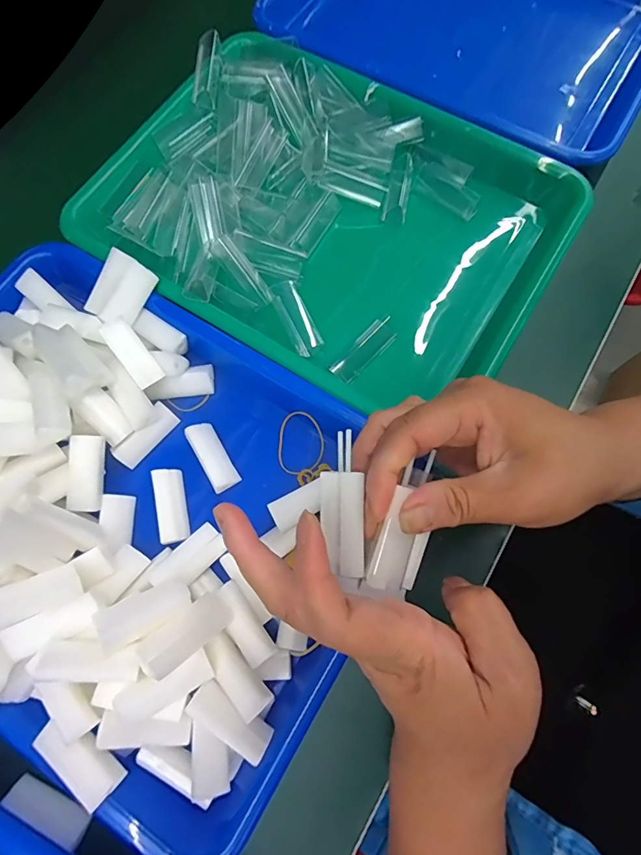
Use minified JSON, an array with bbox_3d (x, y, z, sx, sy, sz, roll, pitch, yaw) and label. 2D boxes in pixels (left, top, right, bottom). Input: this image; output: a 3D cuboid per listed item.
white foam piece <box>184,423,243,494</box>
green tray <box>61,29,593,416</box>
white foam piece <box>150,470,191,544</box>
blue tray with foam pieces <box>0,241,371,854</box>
[{"bbox_3d":[-0.071,0.019,0.284,0.017,0.013,0.048,-31,76,-8],"label":"white foam piece"},{"bbox_3d":[0.001,-0.161,0.332,0.333,0.041,0.242,31,76,9],"label":"green tray"},{"bbox_3d":[-0.095,0.049,0.273,0.014,0.015,0.046,-13,74,-3],"label":"white foam piece"},{"bbox_3d":[-0.123,0.041,0.255,0.327,0.058,0.248,33,77,10],"label":"blue tray with foam pieces"}]

